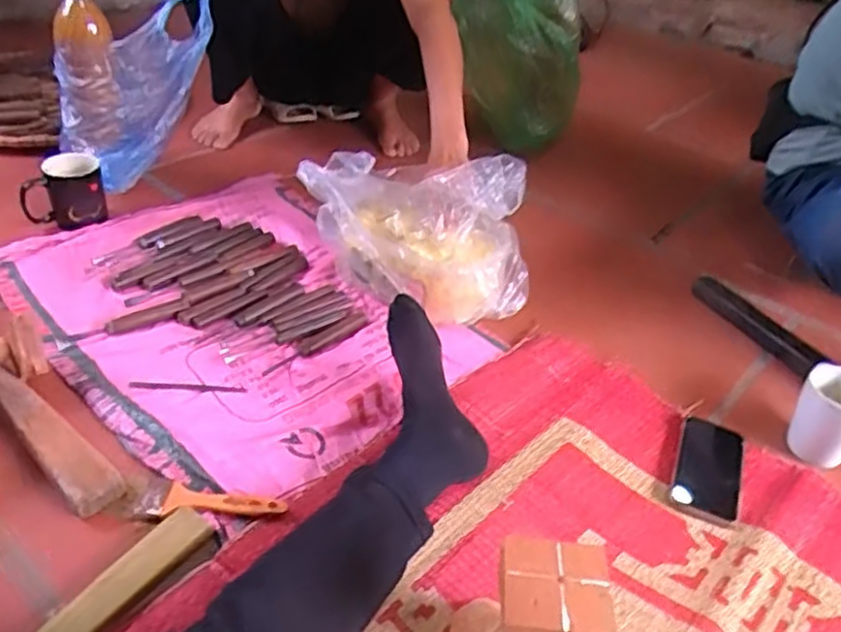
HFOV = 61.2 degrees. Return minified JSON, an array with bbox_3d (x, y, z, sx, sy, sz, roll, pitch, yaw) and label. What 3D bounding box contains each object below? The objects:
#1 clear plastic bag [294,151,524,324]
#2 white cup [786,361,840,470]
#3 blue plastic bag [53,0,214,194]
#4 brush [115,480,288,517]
[{"bbox_3d":[-0.004,-0.129,1.015,0.322,0.186,0.159,14,38,10],"label":"clear plastic bag"},{"bbox_3d":[0.492,0.121,0.846,0.077,0.097,0.075,4,38,-3],"label":"white cup"},{"bbox_3d":[-0.445,-0.362,1.143,0.137,0.290,0.237,32,45,30],"label":"blue plastic bag"},{"bbox_3d":[-0.218,0.184,0.715,0.162,0.014,0.042,4,38,-3],"label":"brush"}]

